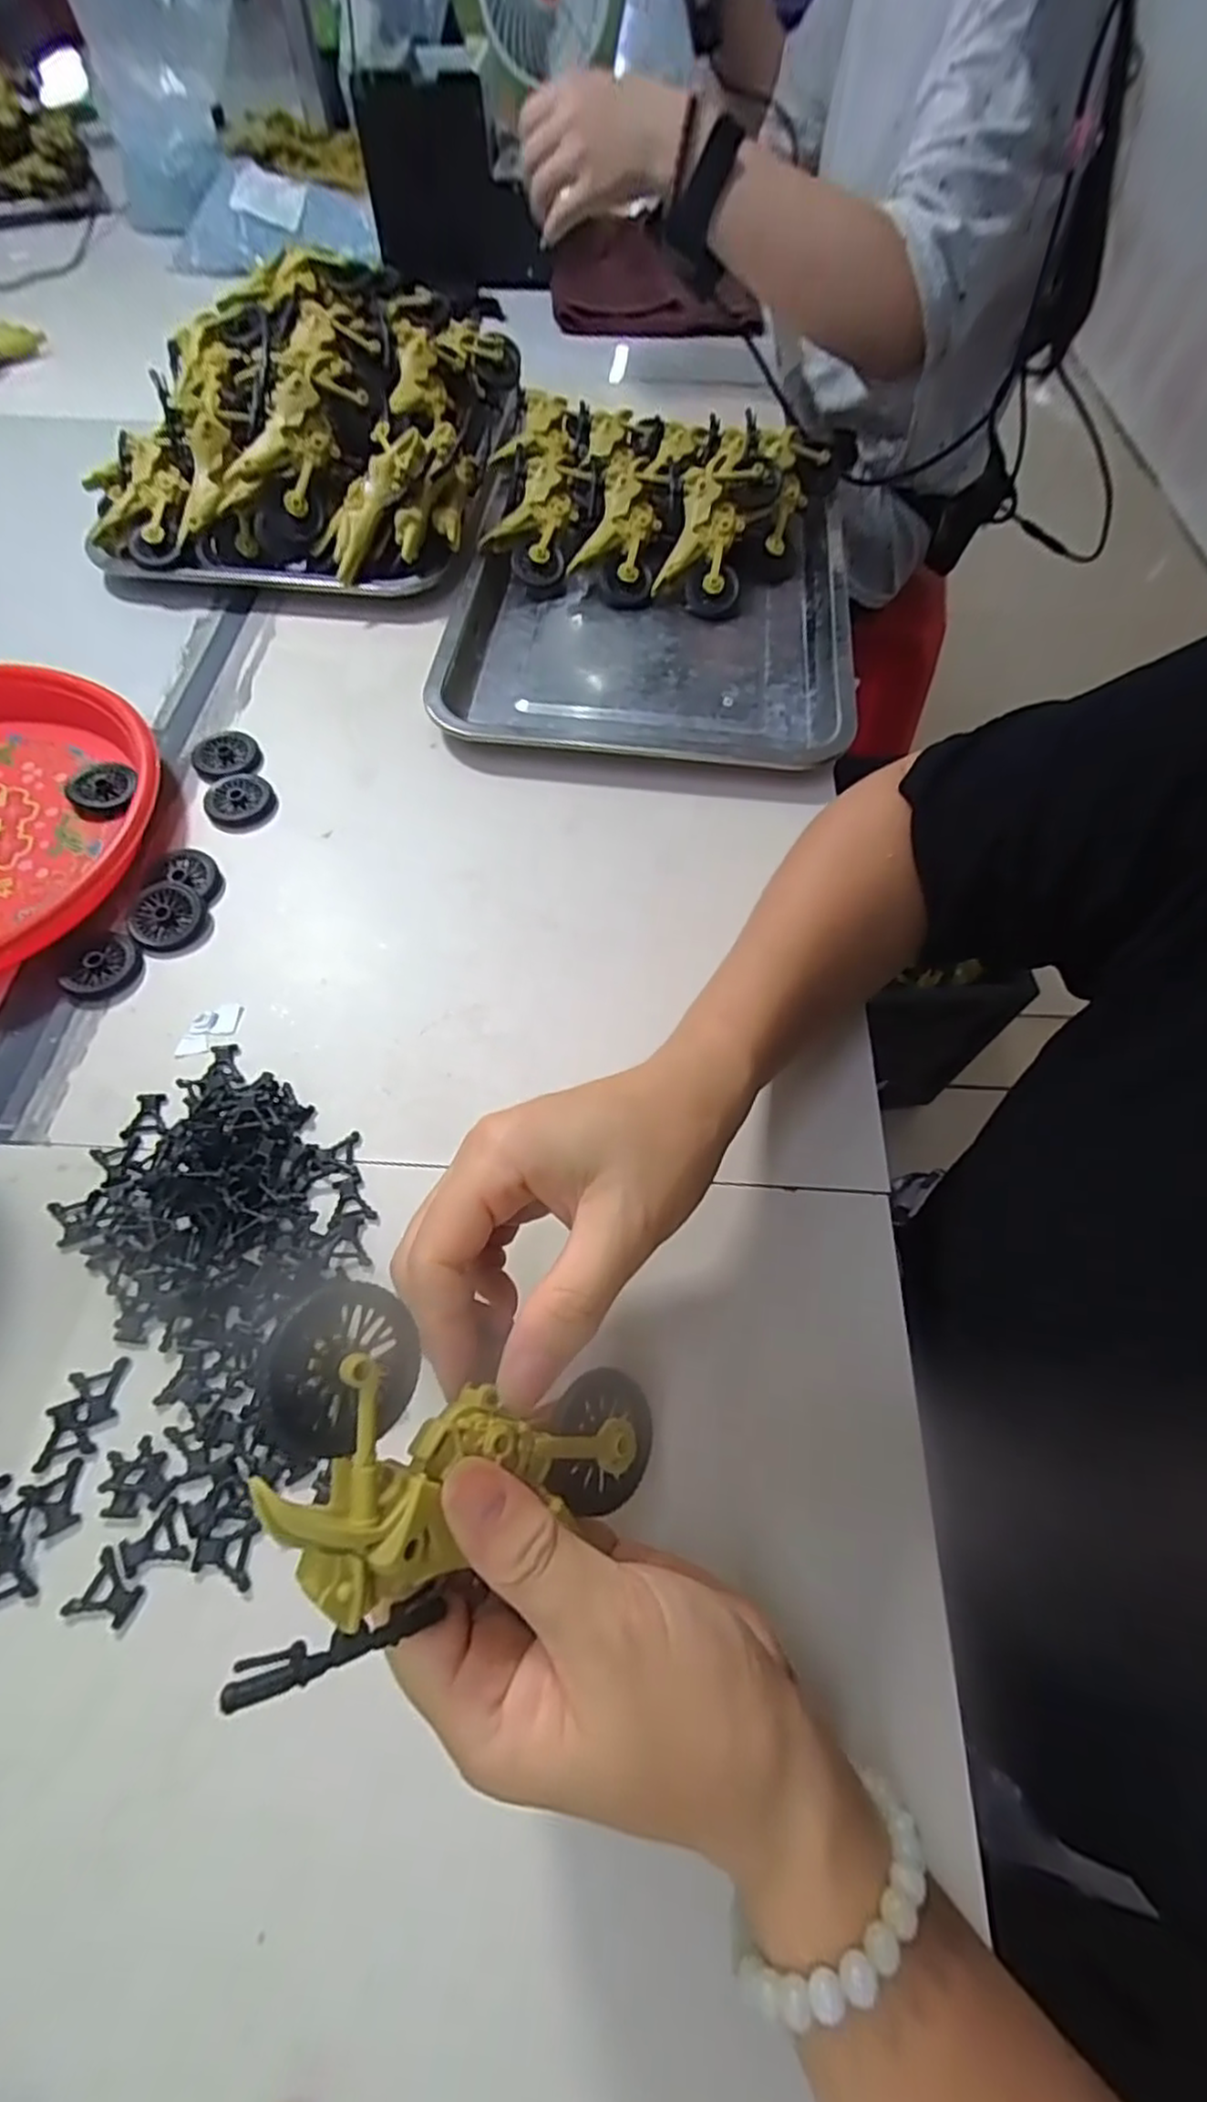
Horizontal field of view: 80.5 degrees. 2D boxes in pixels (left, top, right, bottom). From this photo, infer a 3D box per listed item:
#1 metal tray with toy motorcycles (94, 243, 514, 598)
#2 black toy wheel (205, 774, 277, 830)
[{"bbox_3d":[-0.214,-0.487,0.546,0.272,0.092,0.340,7,61,1],"label":"metal tray with toy motorcycles"},{"bbox_3d":[-0.210,-0.145,0.412,0.036,0.008,0.036,1,61,-2],"label":"black toy wheel"}]

